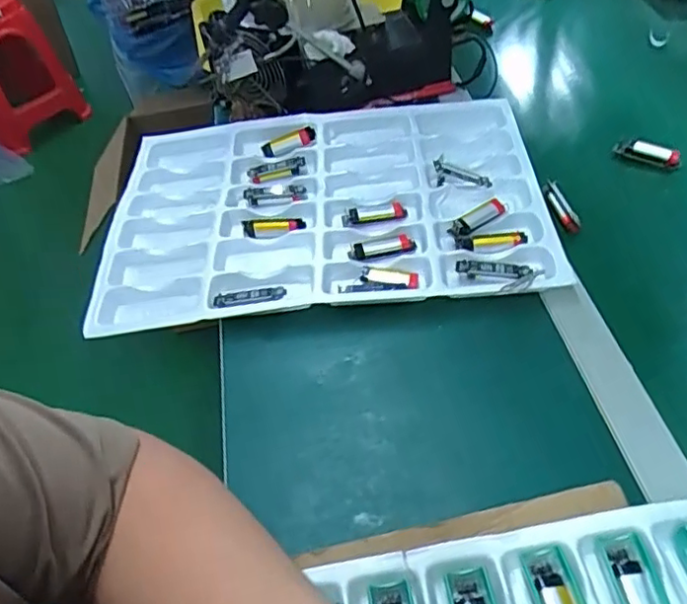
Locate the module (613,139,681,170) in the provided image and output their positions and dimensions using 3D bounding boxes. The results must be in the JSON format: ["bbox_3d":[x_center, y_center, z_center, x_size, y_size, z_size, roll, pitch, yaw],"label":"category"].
[{"bbox_3d":[0.341,-0.167,0.708,0.068,0.023,0.020,13,51,20],"label":"module"}]

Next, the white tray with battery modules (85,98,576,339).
[{"bbox_3d":[-0.028,-0.112,0.677,0.450,0.027,0.316,-5,47,4],"label":"white tray with battery modules"}]

